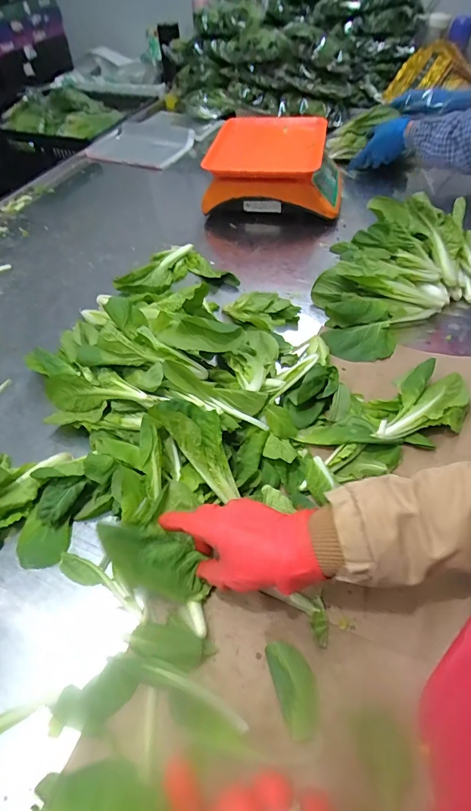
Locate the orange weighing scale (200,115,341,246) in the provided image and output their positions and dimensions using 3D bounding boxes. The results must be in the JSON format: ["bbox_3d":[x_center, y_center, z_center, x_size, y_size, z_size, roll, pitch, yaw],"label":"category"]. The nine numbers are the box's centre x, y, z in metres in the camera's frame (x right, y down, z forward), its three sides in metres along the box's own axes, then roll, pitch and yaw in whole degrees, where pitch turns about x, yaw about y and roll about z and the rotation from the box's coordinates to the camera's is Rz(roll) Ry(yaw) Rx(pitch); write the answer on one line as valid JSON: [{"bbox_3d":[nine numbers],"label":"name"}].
[{"bbox_3d":[0.082,-0.484,0.895,0.280,0.120,0.246,6,53,6],"label":"orange weighing scale"}]

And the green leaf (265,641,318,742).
[{"bbox_3d":[0.054,0.252,0.379,0.035,0.007,0.075,-13,53,-8],"label":"green leaf"}]

